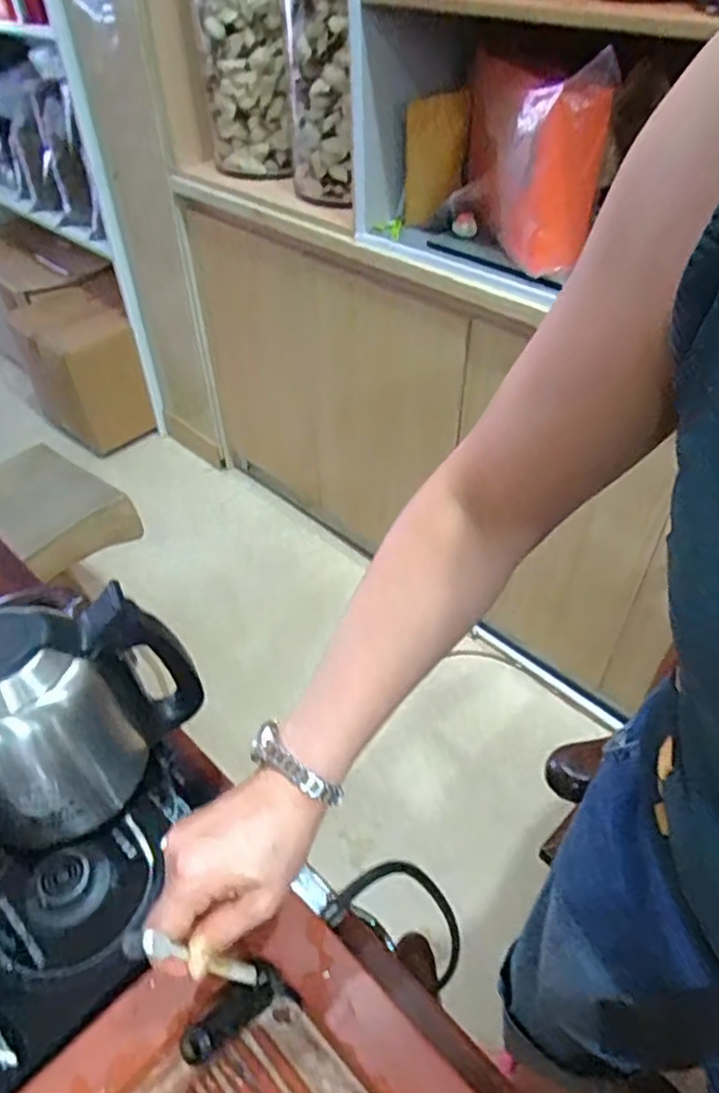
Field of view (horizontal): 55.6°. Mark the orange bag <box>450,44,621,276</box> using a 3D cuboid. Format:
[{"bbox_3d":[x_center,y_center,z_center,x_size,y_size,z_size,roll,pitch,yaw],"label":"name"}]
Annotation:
[{"bbox_3d":[0.259,-0.621,1.094,0.151,0.255,0.348,-6,40,-4],"label":"orange bag"}]

